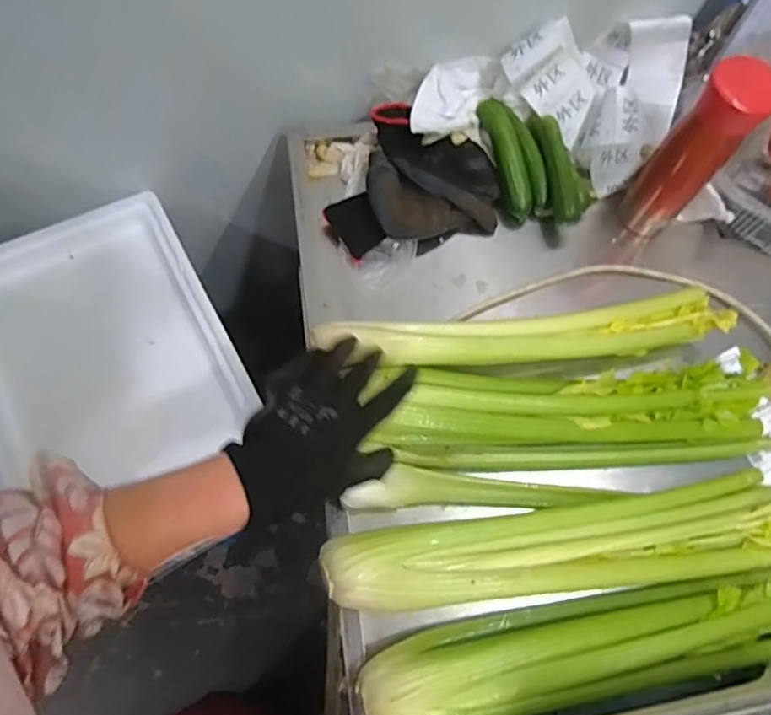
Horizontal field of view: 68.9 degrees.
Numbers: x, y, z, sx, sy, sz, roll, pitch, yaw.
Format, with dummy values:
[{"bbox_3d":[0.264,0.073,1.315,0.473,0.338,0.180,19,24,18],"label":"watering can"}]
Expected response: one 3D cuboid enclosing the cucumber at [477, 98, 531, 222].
[{"bbox_3d":[0.141,-0.233,0.654,0.031,0.027,0.144,-16,90,-9],"label":"cucumber"}]

